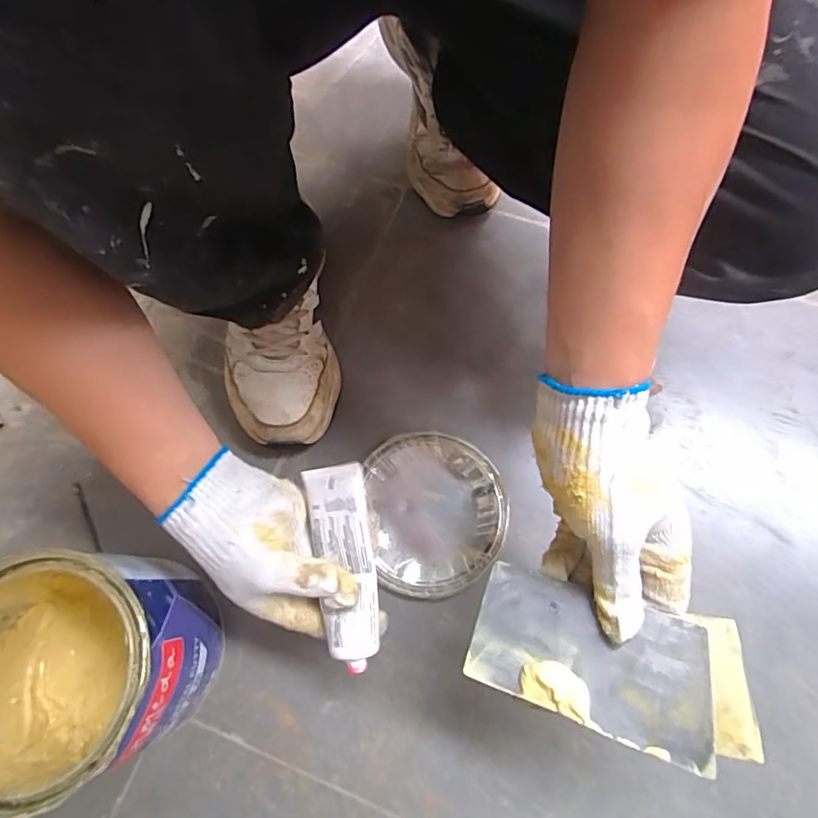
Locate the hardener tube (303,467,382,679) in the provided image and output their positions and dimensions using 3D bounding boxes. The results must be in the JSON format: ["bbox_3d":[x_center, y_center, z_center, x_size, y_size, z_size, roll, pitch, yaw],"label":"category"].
[{"bbox_3d":[-0.048,0.114,0.374,0.046,0.023,0.143,-10,81,-2],"label":"hardener tube"}]

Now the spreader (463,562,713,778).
[{"bbox_3d":[0.106,0.147,0.309,0.134,0.006,0.073,10,64,27],"label":"spreader"}]

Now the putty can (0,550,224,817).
[{"bbox_3d":[-0.252,0.196,0.400,0.160,0.140,0.154,-1,71,2],"label":"putty can"}]

